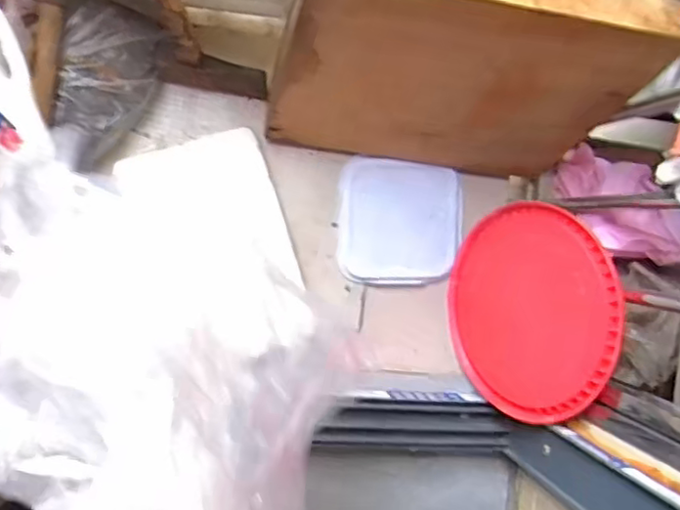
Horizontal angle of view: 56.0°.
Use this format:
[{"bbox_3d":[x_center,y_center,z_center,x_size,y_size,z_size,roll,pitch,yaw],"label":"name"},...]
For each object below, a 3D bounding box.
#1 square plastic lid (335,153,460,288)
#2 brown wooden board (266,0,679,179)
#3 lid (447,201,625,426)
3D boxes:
[{"bbox_3d":[0.094,-0.049,0.996,0.187,0.007,0.191,3,98,-1],"label":"square plastic lid"},{"bbox_3d":[0.144,-0.224,0.824,0.440,0.369,0.067,6,69,-8],"label":"brown wooden board"},{"bbox_3d":[0.263,0.079,0.893,0.017,0.282,0.294,-3,82,-34],"label":"lid"}]

